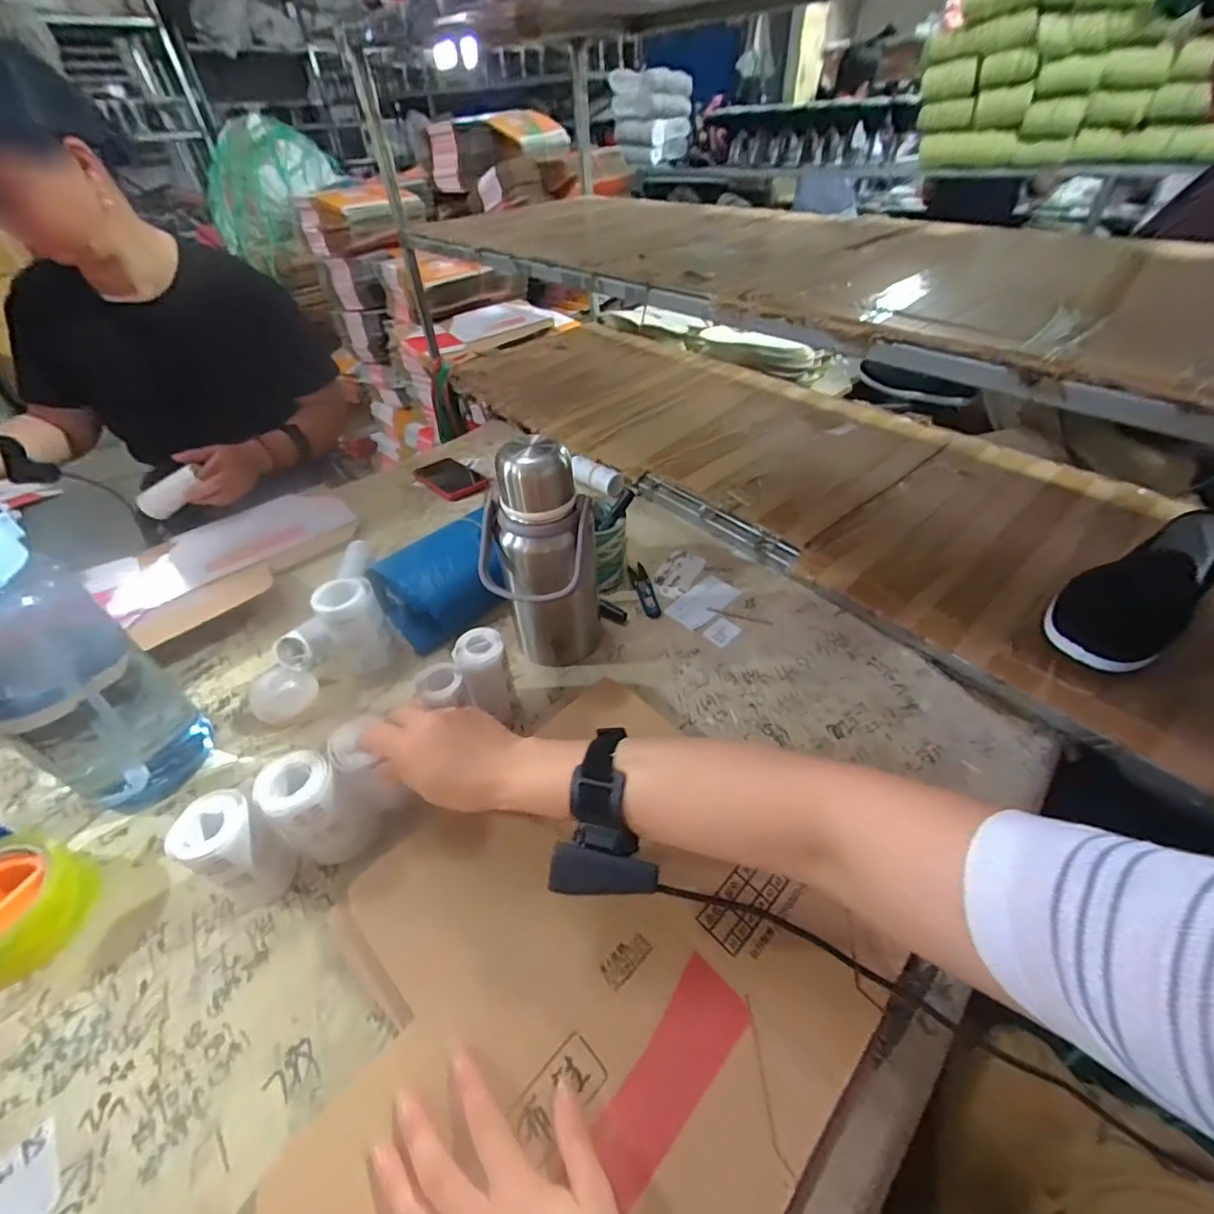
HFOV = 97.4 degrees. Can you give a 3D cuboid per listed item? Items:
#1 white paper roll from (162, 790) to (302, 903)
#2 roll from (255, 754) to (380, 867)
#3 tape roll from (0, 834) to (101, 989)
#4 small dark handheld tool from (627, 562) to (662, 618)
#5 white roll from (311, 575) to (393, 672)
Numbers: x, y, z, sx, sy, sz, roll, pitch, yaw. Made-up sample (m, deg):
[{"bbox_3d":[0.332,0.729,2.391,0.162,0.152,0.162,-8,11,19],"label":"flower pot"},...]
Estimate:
[{"bbox_3d":[-0.274,0.185,0.403,0.047,0.098,0.045,-2,43,2],"label":"white paper roll"},{"bbox_3d":[-0.226,0.163,0.425,0.058,0.097,0.051,23,49,26],"label":"roll"},{"bbox_3d":[-0.458,0.229,0.406,0.099,0.050,0.098,-2,43,2],"label":"tape roll"},{"bbox_3d":[0.047,-0.023,0.671,0.023,0.007,0.106,-10,43,-7],"label":"small dark handheld tool"},{"bbox_3d":[-0.264,0.027,0.573,0.058,0.101,0.061,-2,43,2],"label":"white roll"}]

